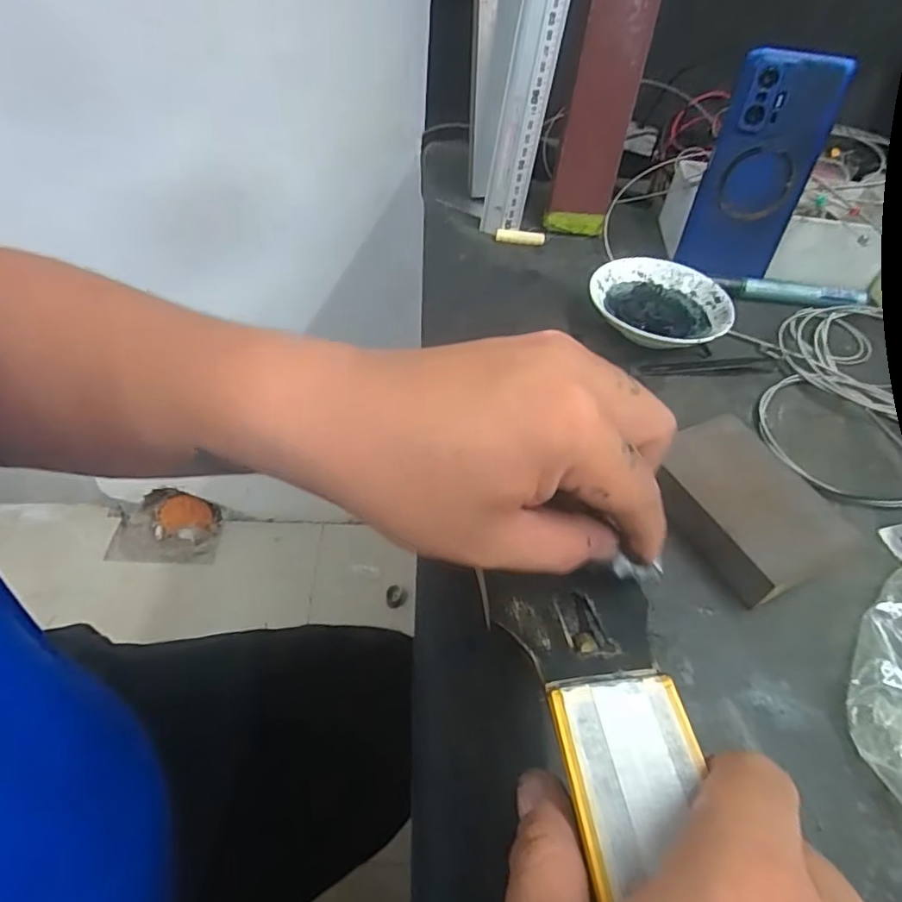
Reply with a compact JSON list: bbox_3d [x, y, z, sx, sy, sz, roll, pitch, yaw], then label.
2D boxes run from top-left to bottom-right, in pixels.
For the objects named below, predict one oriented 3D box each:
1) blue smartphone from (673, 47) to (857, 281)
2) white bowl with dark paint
[{"bbox_3d":[0.237,-0.213,0.450,0.075,0.156,0.010,12,40,5],"label":"blue smartphone"},{"bbox_3d":[0.162,-0.109,0.446,0.097,0.026,0.101,3,48,-3],"label":"white bowl with dark paint"}]

